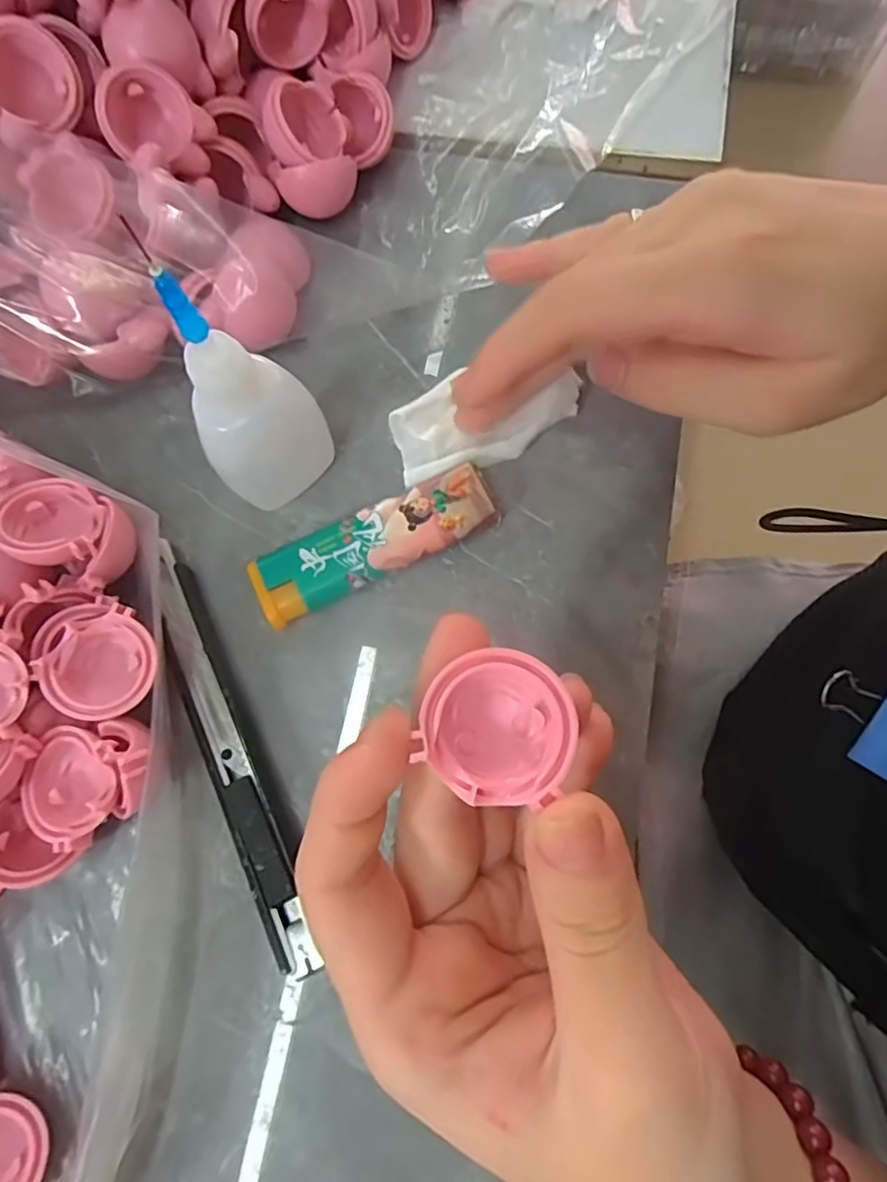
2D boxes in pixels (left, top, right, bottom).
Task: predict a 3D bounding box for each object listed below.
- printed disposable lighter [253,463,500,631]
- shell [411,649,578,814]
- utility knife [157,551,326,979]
[{"bbox_3d":[-0.022,-0.015,0.200,0.077,0.011,0.023,-26,75,-5],"label":"printed disposable lighter"},{"bbox_3d":[0.011,0.026,0.123,0.027,0.011,0.027,34,79,10],"label":"shell"},{"bbox_3d":[-0.065,0.045,0.186,0.016,0.011,0.129,-24,75,-5],"label":"utility knife"}]

